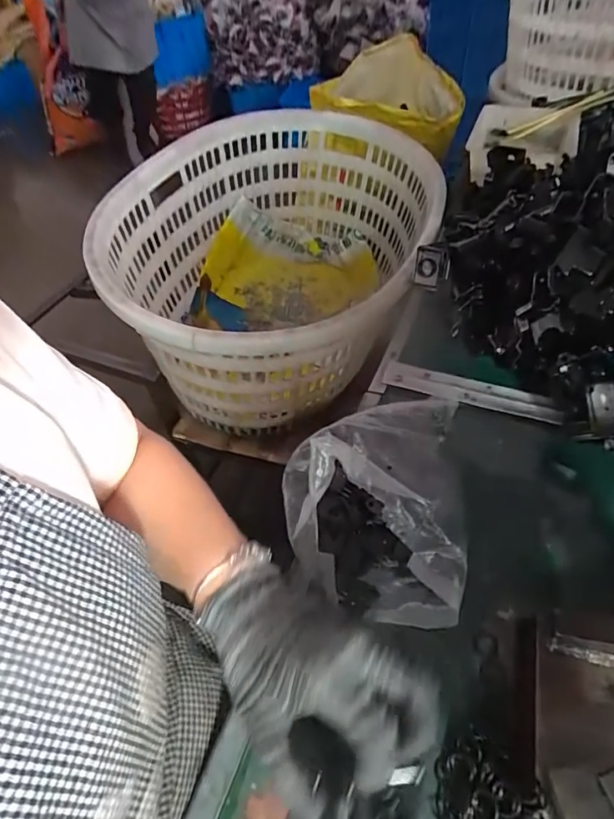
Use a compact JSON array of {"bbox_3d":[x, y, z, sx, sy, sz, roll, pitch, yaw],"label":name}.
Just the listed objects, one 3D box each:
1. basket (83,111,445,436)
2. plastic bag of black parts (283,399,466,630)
[{"bbox_3d":[-0.036,-0.261,0.861,0.465,0.316,0.692,11,52,15],"label":"basket"},{"bbox_3d":[0.054,0.069,0.403,0.147,0.065,0.190,0,50,6],"label":"plastic bag of black parts"}]

